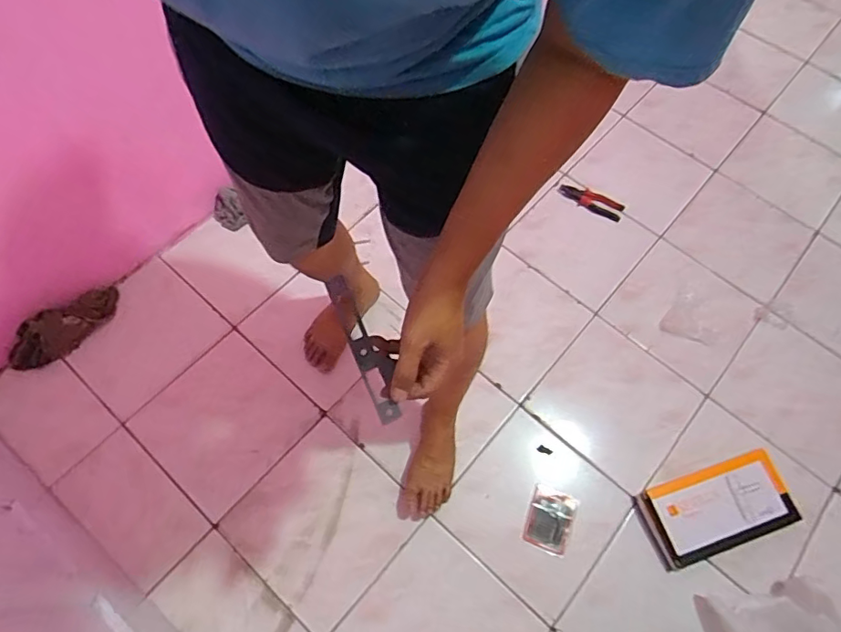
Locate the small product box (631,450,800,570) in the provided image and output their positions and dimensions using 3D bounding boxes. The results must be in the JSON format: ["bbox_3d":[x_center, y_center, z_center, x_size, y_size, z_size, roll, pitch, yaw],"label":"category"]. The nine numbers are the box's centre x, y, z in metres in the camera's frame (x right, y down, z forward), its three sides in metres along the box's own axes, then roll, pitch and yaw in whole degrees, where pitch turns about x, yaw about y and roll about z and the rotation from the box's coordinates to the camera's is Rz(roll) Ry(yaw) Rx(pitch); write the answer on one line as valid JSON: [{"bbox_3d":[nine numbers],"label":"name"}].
[{"bbox_3d":[0.595,0.378,1.042,0.307,0.054,0.151,-16,66,-11],"label":"small product box"}]

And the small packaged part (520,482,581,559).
[{"bbox_3d":[0.255,0.401,1.039,0.090,0.012,0.117,21,65,7],"label":"small packaged part"}]

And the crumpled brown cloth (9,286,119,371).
[{"bbox_3d":[-0.775,0.026,1.149,0.070,0.083,0.252,41,69,15],"label":"crumpled brown cloth"}]

